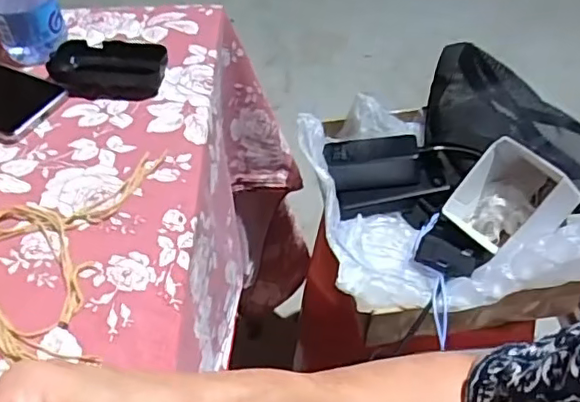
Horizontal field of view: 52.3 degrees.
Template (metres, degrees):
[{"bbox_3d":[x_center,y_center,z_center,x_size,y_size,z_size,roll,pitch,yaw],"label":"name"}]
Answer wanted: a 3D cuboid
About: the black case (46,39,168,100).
[{"bbox_3d":[-0.176,-0.128,0.569,0.117,0.026,0.065,9,49,9],"label":"black case"}]

